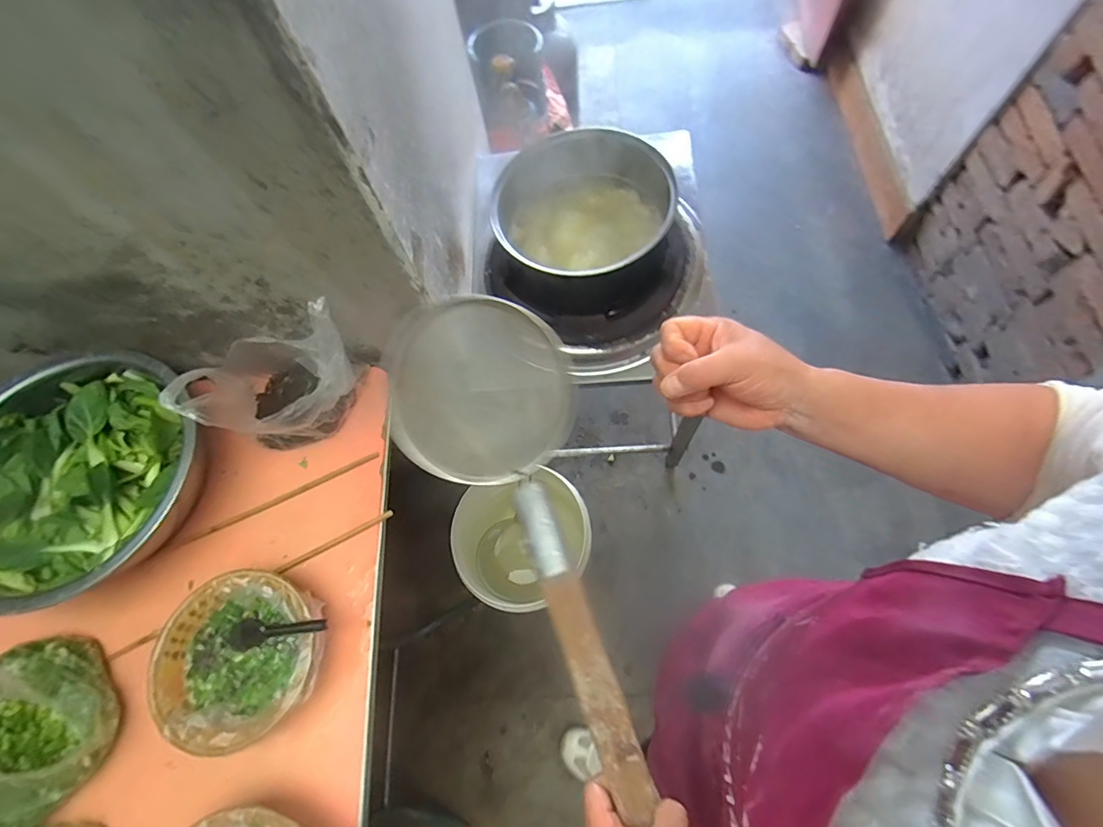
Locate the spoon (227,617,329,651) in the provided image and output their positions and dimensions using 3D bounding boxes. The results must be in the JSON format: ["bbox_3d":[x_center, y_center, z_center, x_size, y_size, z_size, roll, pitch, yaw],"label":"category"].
[{"bbox_3d":[-0.337,0.264,0.587,0.133,0.020,0.035,-12,64,12],"label":"spoon"}]

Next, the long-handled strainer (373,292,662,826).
[{"bbox_3d":[-0.025,0.090,0.459,0.202,0.097,0.486,-23,69,-8],"label":"long-handled strainer"}]

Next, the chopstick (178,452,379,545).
[{"bbox_3d":[-0.396,0.124,0.710,0.292,0.006,0.012,-24,66,-8],"label":"chopstick"}]

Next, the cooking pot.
[{"bbox_3d":[0.061,-0.285,0.774,0.295,0.184,0.290,-1,64,2],"label":"cooking pot"}]

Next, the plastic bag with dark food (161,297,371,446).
[{"bbox_3d":[-0.367,-0.038,0.673,0.183,0.196,0.160,-17,65,-5],"label":"plastic bag with dark food"}]

